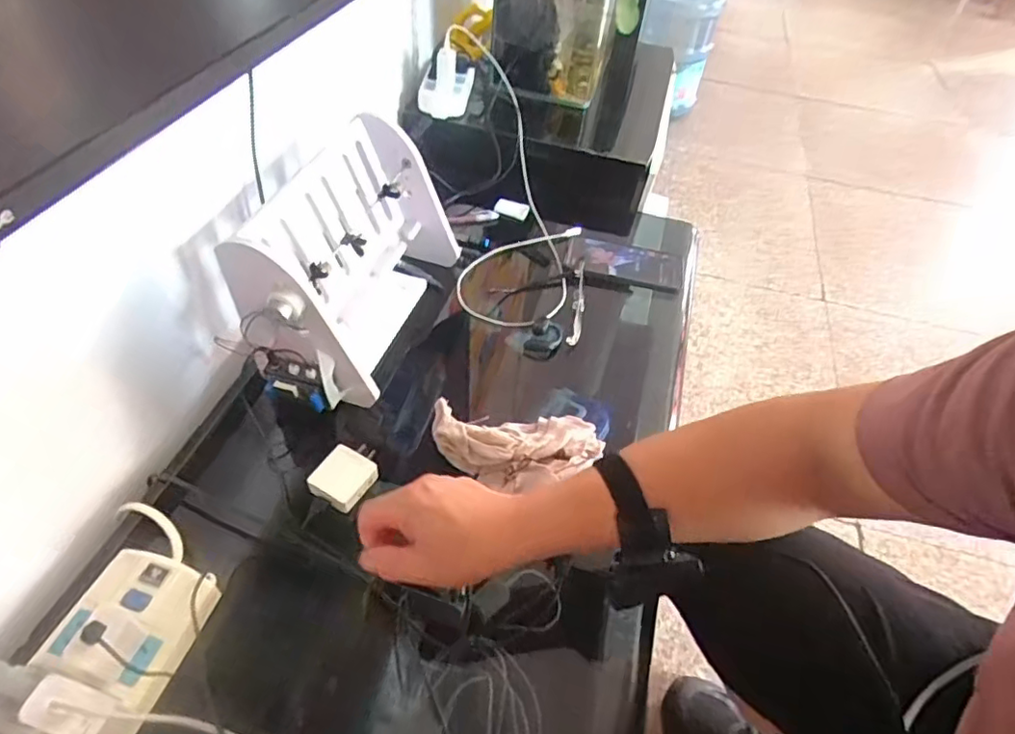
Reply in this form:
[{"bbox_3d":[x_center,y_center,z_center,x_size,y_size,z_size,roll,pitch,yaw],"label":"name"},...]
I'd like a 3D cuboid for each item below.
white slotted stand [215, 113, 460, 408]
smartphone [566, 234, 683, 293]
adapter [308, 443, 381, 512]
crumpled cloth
[{"bbox_3d":[-0.165,-0.117,0.650,0.130,0.174,0.280,13,49,7],"label":"white slotted stand"},{"bbox_3d":[0.163,-0.145,0.826,0.159,0.014,0.076,12,49,6],"label":"smartphone"},{"bbox_3d":[-0.151,0.100,0.560,0.045,0.022,0.063,25,51,16],"label":"adapter"},{"bbox_3d":[0.009,0.079,0.590,0.167,0.029,0.083,6,48,0],"label":"crumpled cloth"}]

